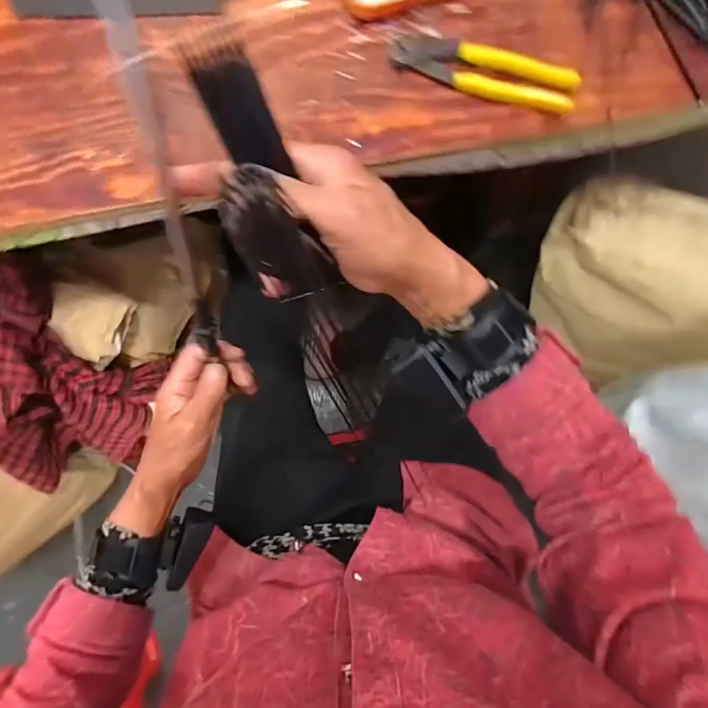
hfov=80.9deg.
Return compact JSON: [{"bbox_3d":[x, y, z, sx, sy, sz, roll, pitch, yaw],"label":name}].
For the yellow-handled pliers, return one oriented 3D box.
[{"bbox_3d":[0.114,-0.252,0.369,0.164,0.015,0.040,21,82,3],"label":"yellow-handled pliers"}]

